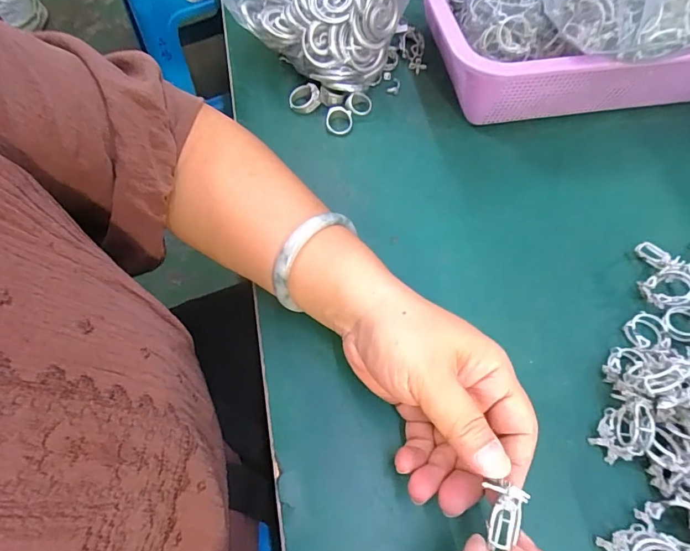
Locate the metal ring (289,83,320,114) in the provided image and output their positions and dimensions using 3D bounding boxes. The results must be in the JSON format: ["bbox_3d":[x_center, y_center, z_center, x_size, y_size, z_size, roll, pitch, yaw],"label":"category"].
[{"bbox_3d":[-0.037,-0.160,0.391,0.028,0.010,0.025,1,95,12],"label":"metal ring"}]

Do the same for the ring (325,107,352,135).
[{"bbox_3d":[-0.005,-0.137,0.383,0.024,0.006,0.027,8,85,-5],"label":"ring"}]

